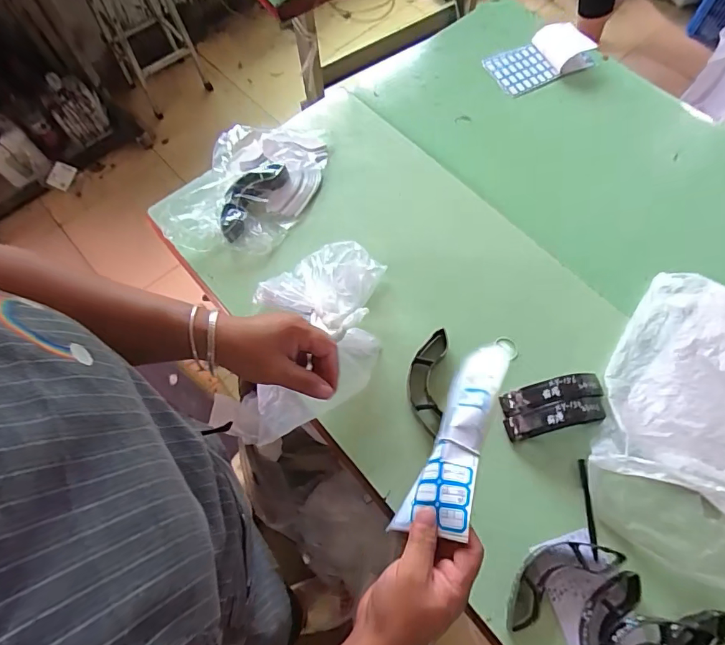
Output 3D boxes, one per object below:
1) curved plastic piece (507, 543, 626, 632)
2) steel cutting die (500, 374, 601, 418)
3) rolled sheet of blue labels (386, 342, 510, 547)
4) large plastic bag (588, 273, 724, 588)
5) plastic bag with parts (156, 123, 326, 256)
[{"bbox_3d":[0.272,0.357,0.638,0.180,0.037,0.066,-26,68,-9],"label":"curved plastic piece"},{"bbox_3d":[0.308,0.111,0.724,0.164,0.049,0.041,-11,67,-3],"label":"steel cutting die"},{"bbox_3d":[0.095,0.109,0.442,0.054,0.048,0.201,22,65,11],"label":"rolled sheet of blue labels"},{"bbox_3d":[0.549,0.140,0.674,0.317,0.128,0.464,28,70,13],"label":"large plastic bag"},{"bbox_3d":[-0.223,-0.283,0.913,0.239,0.071,0.352,15,68,8],"label":"plastic bag with parts"}]

